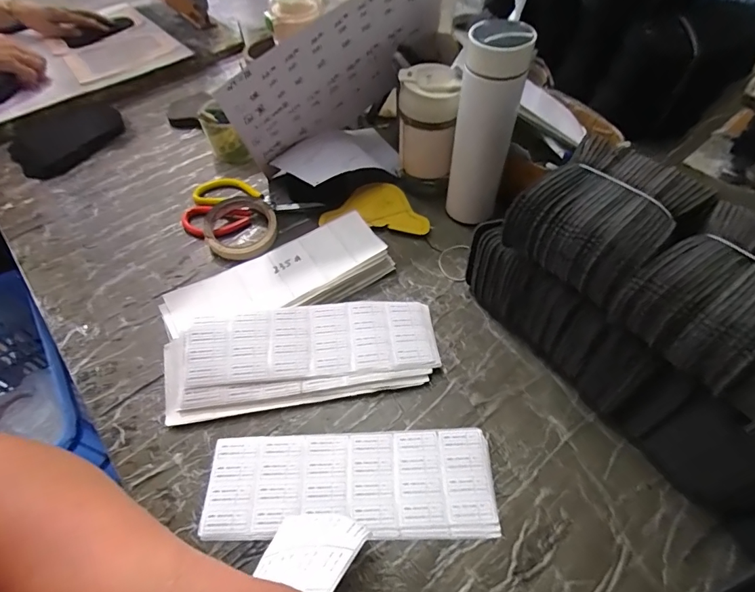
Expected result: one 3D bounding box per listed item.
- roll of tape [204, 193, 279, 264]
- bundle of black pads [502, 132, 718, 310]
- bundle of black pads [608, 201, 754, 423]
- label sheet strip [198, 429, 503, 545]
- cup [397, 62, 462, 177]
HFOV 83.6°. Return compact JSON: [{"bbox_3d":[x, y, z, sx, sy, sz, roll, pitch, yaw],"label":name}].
[{"bbox_3d":[-0.180,-0.094,0.560,0.089,0.031,0.099,-16,55,-7],"label":"roll of tape"},{"bbox_3d":[0.202,-0.066,0.378,0.129,0.066,0.118,-37,61,-21],"label":"bundle of black pads"},{"bbox_3d":[0.269,0.002,0.315,0.128,0.054,0.109,-32,59,-18],"label":"bundle of black pads"},{"bbox_3d":[-0.024,0.172,0.384,0.257,0.004,0.090,-2,53,0],"label":"label sheet strip"},{"bbox_3d":[0.069,-0.227,0.562,0.072,0.133,0.065,7,55,10],"label":"cup"}]

